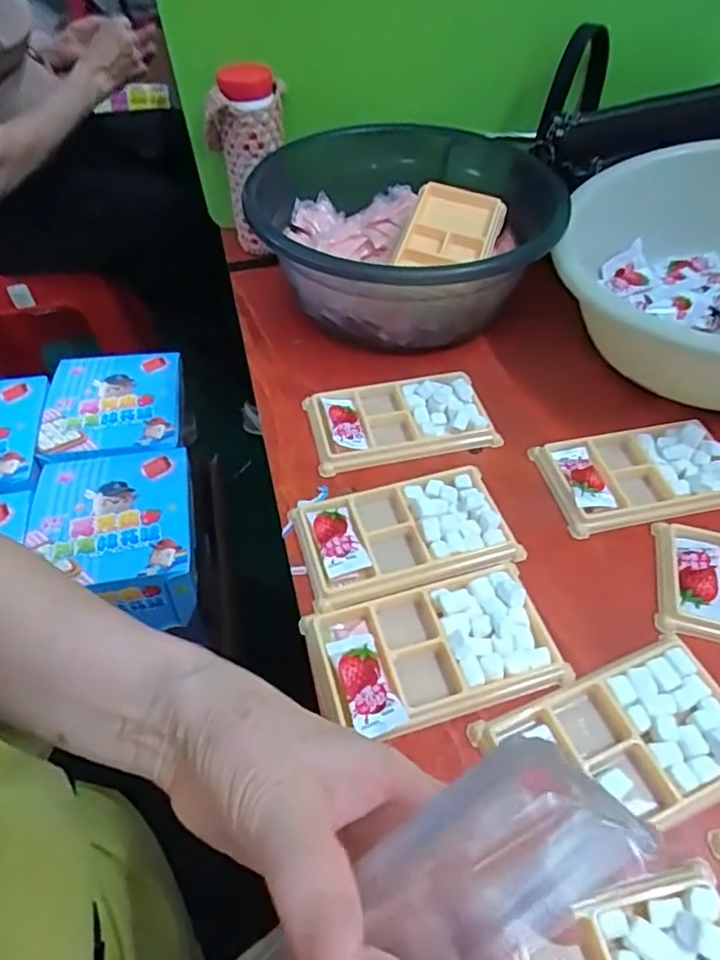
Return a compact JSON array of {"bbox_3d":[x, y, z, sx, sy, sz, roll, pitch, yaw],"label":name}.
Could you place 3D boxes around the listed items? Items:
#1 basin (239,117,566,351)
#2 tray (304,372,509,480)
[{"bbox_3d":[0.044,-0.208,0.522,0.262,0.108,0.243,-12,52,-9],"label":"basin"},{"bbox_3d":[0.031,-0.046,0.447,0.135,0.017,0.075,-7,51,-3],"label":"tray"}]

